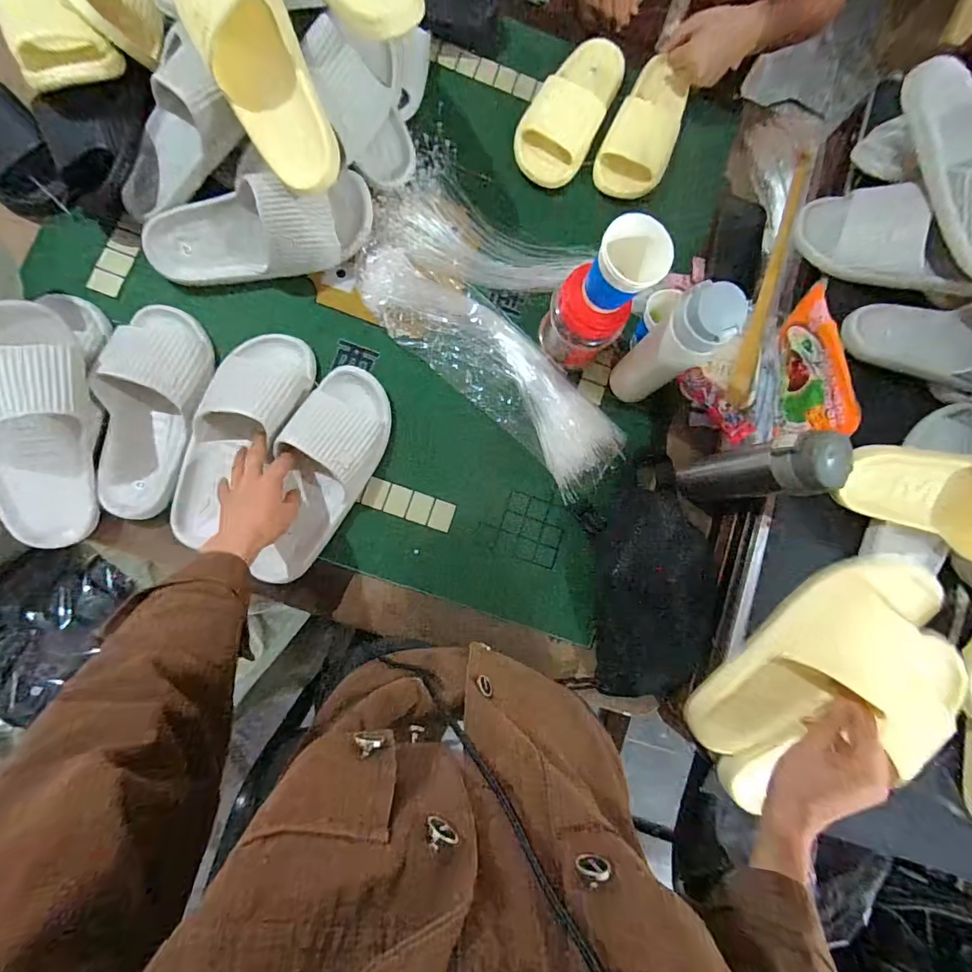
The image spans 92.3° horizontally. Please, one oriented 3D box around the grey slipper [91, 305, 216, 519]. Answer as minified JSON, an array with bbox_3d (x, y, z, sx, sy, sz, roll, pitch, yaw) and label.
[{"bbox_3d":[-0.413,-0.098,0.576,0.106,0.067,0.267,8,83,-4],"label":"grey slipper"}]

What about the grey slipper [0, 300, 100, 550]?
[{"bbox_3d":[-0.511,-0.059,0.516,0.097,0.076,0.264,4,107,-5],"label":"grey slipper"}]

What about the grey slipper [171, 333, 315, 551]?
[{"bbox_3d":[-0.319,-0.068,0.591,0.119,0.067,0.289,27,83,-2],"label":"grey slipper"}]

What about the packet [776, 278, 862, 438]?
[{"bbox_3d":[0.364,-0.136,0.526,0.028,0.104,0.174,6,83,-4],"label":"packet"}]

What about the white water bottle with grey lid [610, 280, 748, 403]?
[{"bbox_3d":[0.218,-0.160,0.575,0.061,0.231,0.066,1,84,-5],"label":"white water bottle with grey lid"}]

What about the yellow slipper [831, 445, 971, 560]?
[{"bbox_3d":[0.540,0.019,0.527,0.260,0.075,0.110,22,110,9],"label":"yellow slipper"}]

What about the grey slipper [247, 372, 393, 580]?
[{"bbox_3d":[-0.206,-0.017,0.595,0.108,0.066,0.284,18,85,-3],"label":"grey slipper"}]

